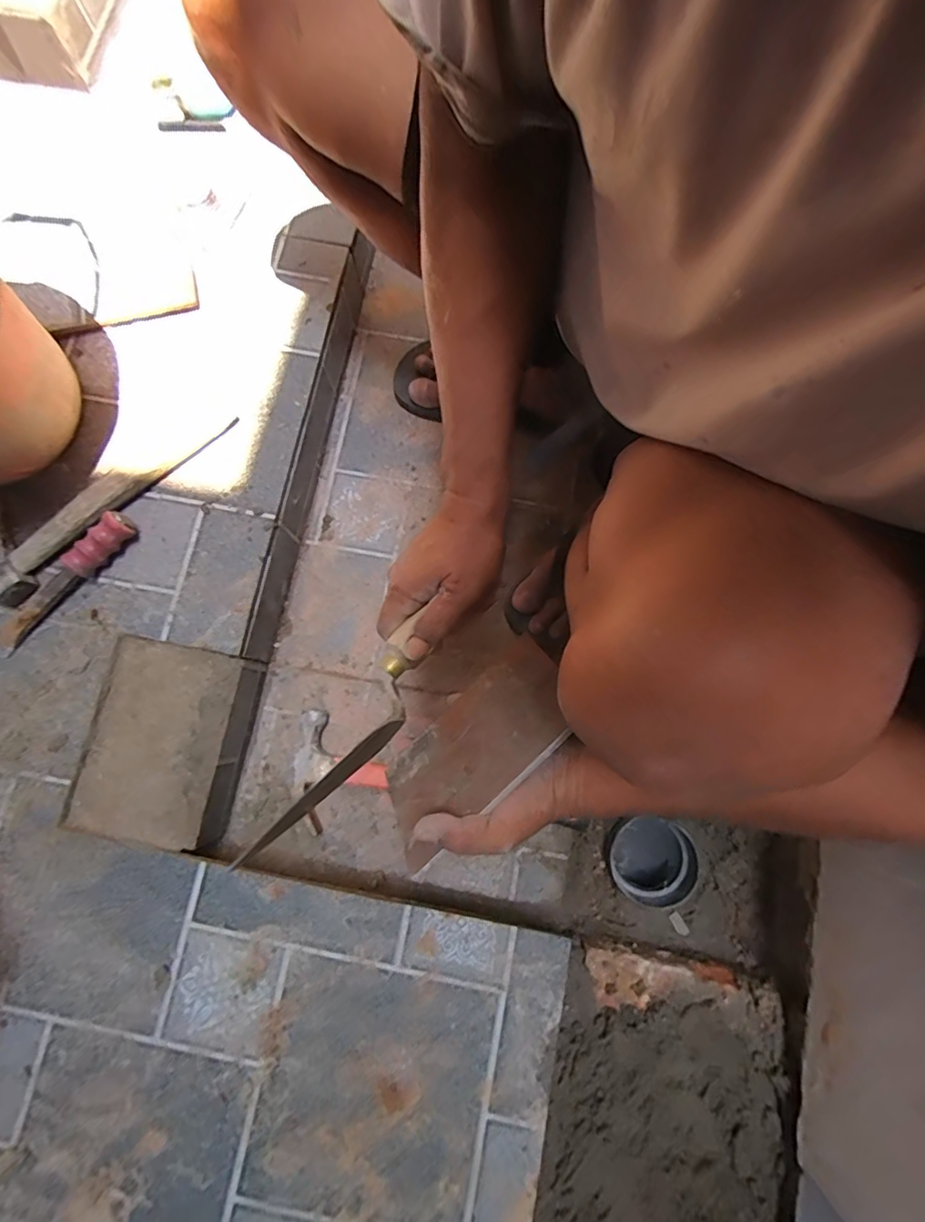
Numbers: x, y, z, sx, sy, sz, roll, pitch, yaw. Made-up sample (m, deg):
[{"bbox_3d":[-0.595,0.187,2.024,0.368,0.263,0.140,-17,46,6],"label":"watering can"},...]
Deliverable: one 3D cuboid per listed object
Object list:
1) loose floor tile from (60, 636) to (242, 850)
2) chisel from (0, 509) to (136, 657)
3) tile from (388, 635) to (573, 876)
[{"bbox_3d":[-0.309,0.129,0.532,0.127,0.009,0.188,12,79,2],"label":"loose floor tile"},{"bbox_3d":[-0.403,-0.030,0.530,0.028,0.038,0.176,41,82,7],"label":"chisel"},{"bbox_3d":[0.010,0.112,0.453,0.187,0.121,0.005,-44,121,6],"label":"tile"}]

